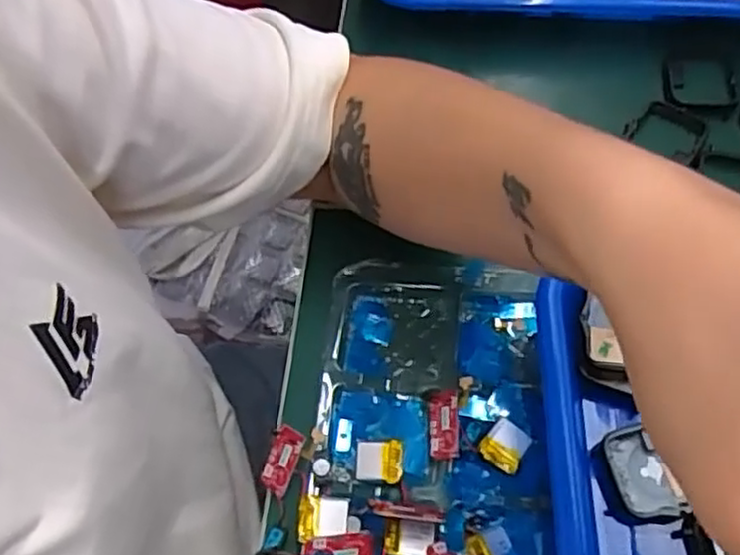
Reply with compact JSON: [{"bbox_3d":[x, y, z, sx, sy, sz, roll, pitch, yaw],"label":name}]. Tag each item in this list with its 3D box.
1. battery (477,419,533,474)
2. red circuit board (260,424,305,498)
[{"bbox_3d":[0.058,0.072,0.311,0.018,0.005,0.019,32,70,16],"label":"battery"},{"bbox_3d":[-0.038,0.079,0.311,0.014,0.004,0.030,21,96,12],"label":"red circuit board"}]

